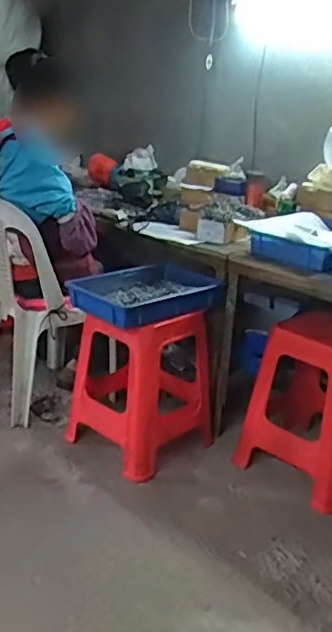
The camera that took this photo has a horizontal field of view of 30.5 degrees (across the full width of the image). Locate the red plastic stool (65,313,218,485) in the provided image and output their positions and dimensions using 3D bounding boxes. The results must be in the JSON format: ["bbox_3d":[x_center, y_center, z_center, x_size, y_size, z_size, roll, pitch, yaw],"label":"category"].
[{"bbox_3d":[-0.079,0.205,1.931,0.351,0.451,0.331,18,24,34],"label":"red plastic stool"}]

